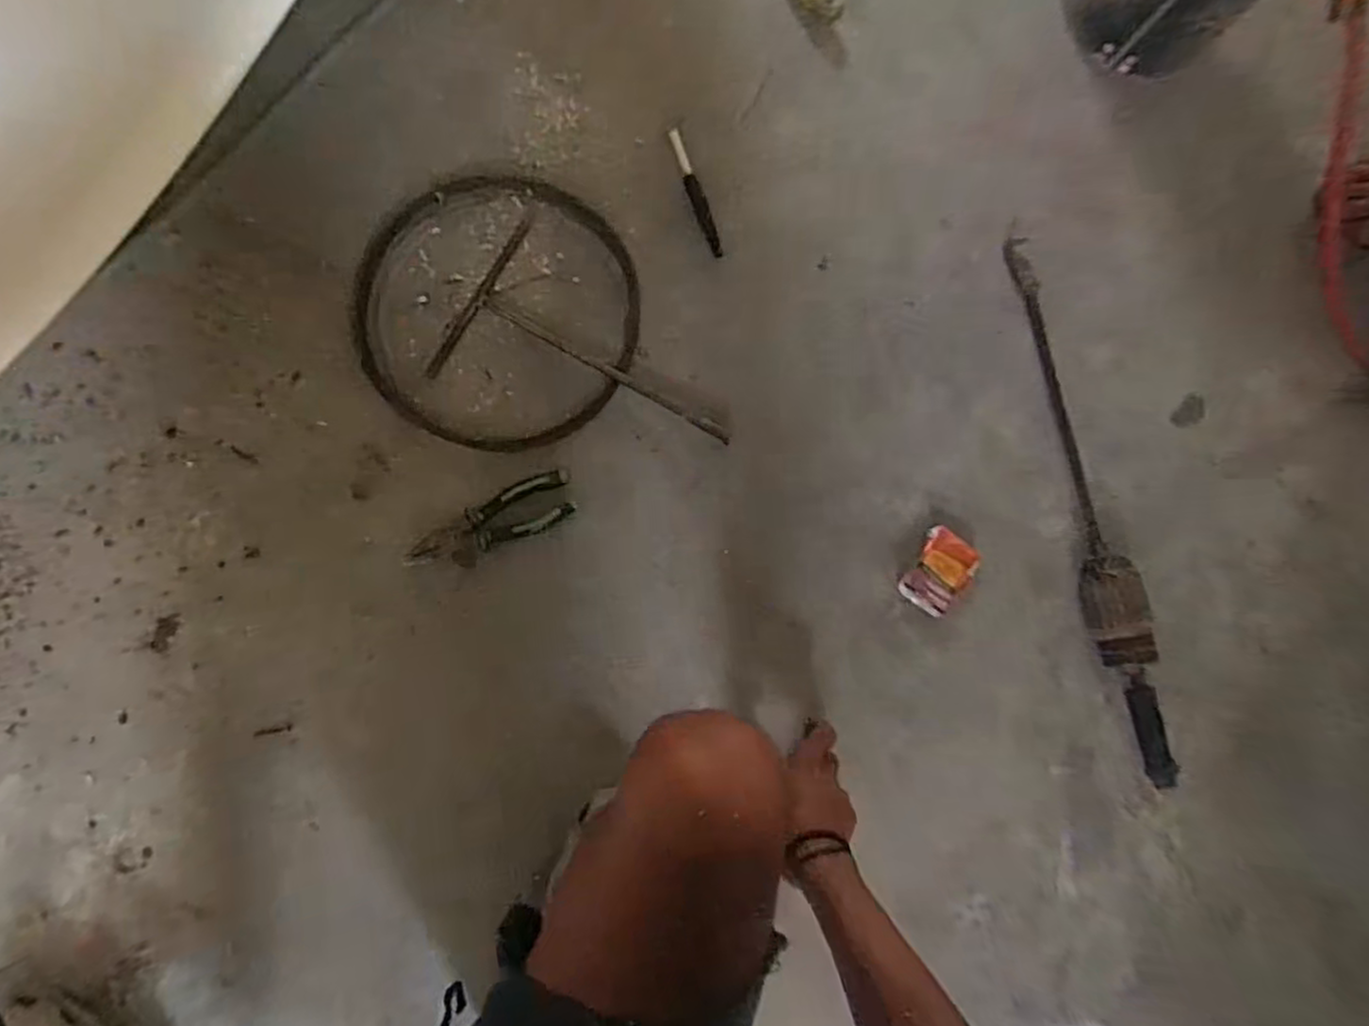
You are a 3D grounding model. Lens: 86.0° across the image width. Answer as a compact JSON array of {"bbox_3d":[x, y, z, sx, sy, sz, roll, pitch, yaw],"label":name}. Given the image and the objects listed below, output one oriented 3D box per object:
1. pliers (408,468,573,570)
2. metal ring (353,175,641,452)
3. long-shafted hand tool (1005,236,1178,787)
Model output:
[{"bbox_3d":[-0.186,0.011,0.722,0.168,0.021,0.053,-31,85,-8],"label":"pliers"},{"bbox_3d":[-0.194,-0.218,0.774,0.290,0.015,0.308,1,82,-4],"label":"metal ring"},{"bbox_3d":[0.424,-0.023,0.769,0.040,0.050,0.600,-10,83,-6],"label":"long-shafted hand tool"}]

